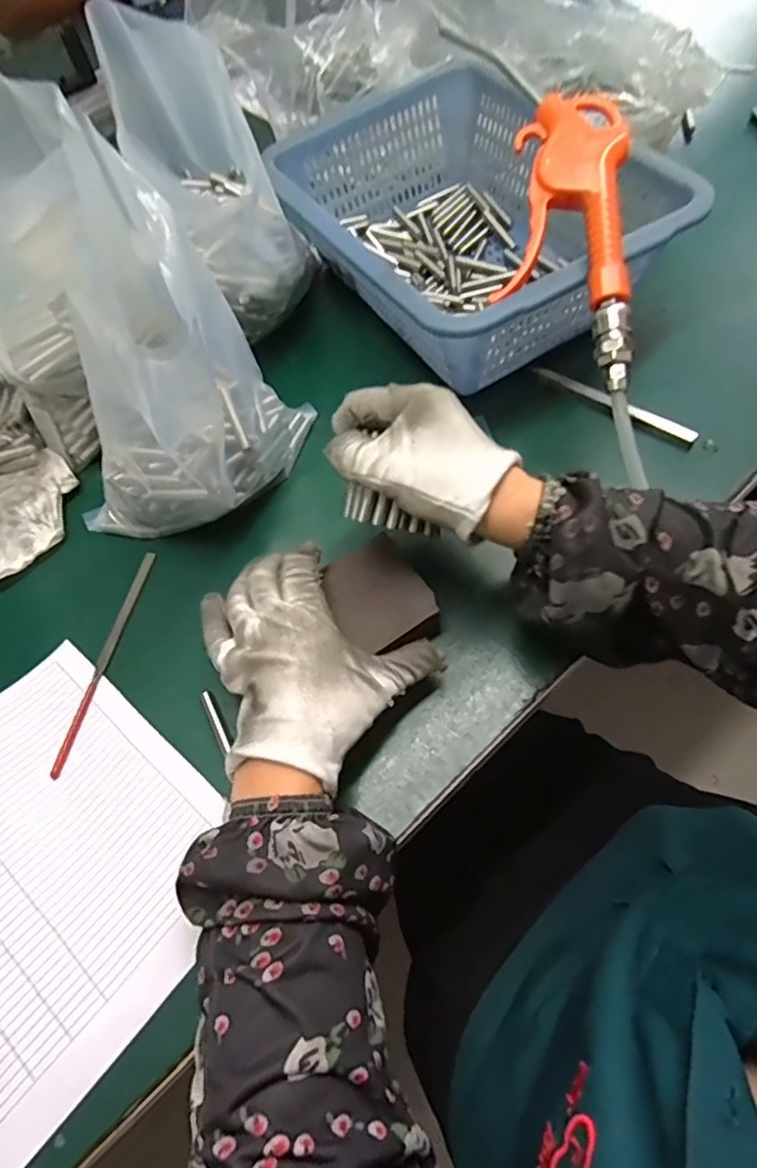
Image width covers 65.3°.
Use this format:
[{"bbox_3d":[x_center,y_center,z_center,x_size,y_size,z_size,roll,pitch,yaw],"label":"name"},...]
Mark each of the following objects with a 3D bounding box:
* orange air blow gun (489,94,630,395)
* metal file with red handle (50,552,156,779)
[{"bbox_3d":[0.116,-0.209,0.361,0.084,0.021,0.190,-7,83,0],"label":"orange air blow gun"},{"bbox_3d":[-0.180,0.048,0.390,0.011,0.010,0.154,7,63,11],"label":"metal file with red handle"}]

